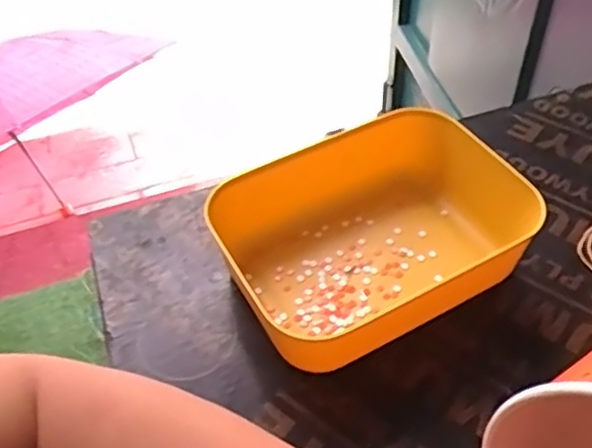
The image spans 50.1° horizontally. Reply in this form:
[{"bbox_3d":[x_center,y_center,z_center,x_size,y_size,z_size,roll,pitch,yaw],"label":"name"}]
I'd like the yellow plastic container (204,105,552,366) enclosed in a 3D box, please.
[{"bbox_3d":[0.052,0.003,0.423,0.193,0.059,0.130,-25,50,-17],"label":"yellow plastic container"}]

